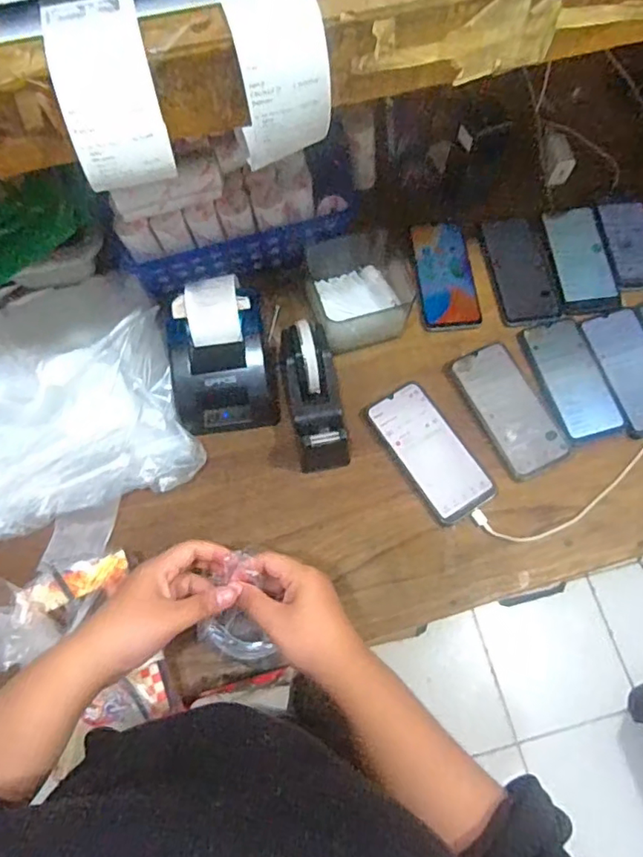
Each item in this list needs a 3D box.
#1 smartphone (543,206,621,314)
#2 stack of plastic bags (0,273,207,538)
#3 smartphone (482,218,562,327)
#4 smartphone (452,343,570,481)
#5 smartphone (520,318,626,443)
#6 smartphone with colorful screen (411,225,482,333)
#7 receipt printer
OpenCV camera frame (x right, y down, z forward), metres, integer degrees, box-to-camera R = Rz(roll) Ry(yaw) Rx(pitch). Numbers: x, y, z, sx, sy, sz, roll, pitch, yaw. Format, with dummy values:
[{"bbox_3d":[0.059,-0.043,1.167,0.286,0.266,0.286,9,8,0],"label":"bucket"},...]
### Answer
[{"bbox_3d":[0.353,-0.229,0.751,0.081,0.010,0.166,-1,69,-1],"label":"smartphone"},{"bbox_3d":[-0.327,-0.037,0.659,0.311,0.042,0.289,-15,70,-6],"label":"stack of plastic bags"},{"bbox_3d":[0.270,-0.214,0.750,0.080,0.010,0.168,-3,69,-1],"label":"smartphone"},{"bbox_3d":[0.229,-0.026,0.680,0.078,0.008,0.167,-21,70,-8],"label":"smartphone"},{"bbox_3d":[0.311,-0.064,0.688,0.075,0.009,0.161,-15,70,-6],"label":"smartphone"},{"bbox_3d":[0.164,-0.207,0.744,0.078,0.005,0.164,-4,69,-2],"label":"smartphone with colorful screen"},{"bbox_3d":[-0.118,-0.081,0.658,0.116,0.102,0.158,-9,69,-4],"label":"receipt printer"}]

